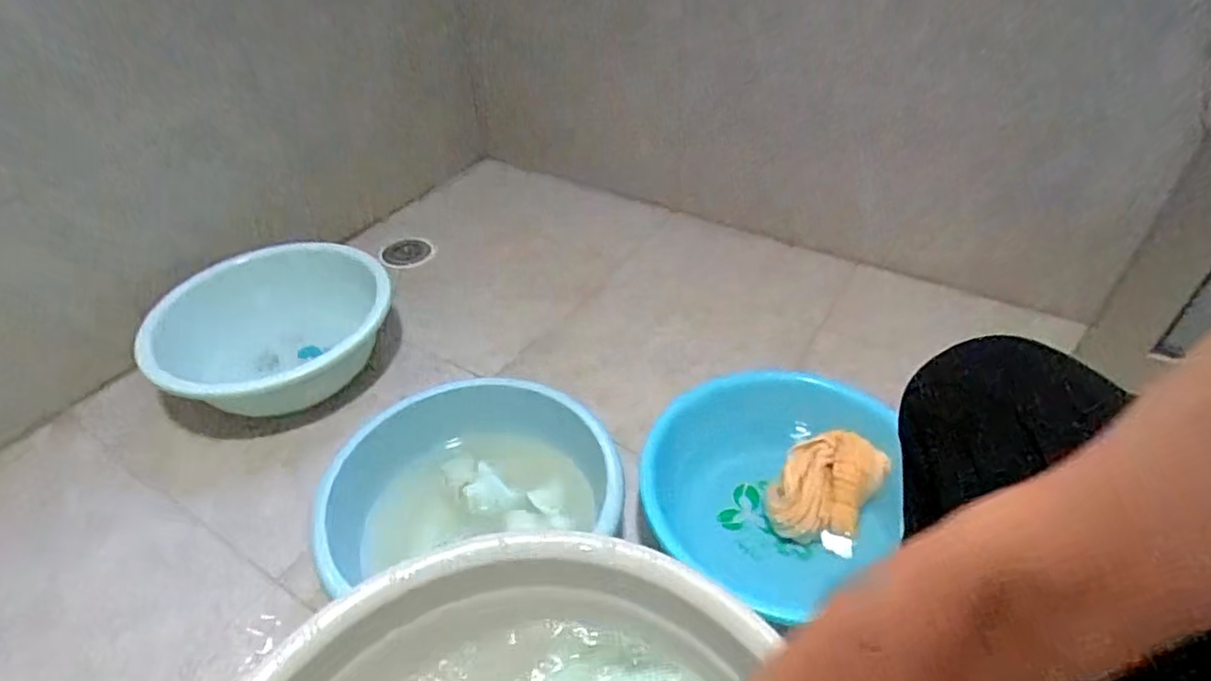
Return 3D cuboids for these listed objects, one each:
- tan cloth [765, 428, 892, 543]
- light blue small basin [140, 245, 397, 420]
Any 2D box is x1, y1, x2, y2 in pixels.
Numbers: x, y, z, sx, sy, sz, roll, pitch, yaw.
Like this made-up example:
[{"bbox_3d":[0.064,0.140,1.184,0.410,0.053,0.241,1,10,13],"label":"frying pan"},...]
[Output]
[{"bbox_3d":[0.258,0.173,0.767,0.103,0.048,0.142,28,50,29],"label":"tan cloth"},{"bbox_3d":[-0.479,0.003,0.938,0.313,0.150,0.257,-6,43,-5],"label":"light blue small basin"}]

